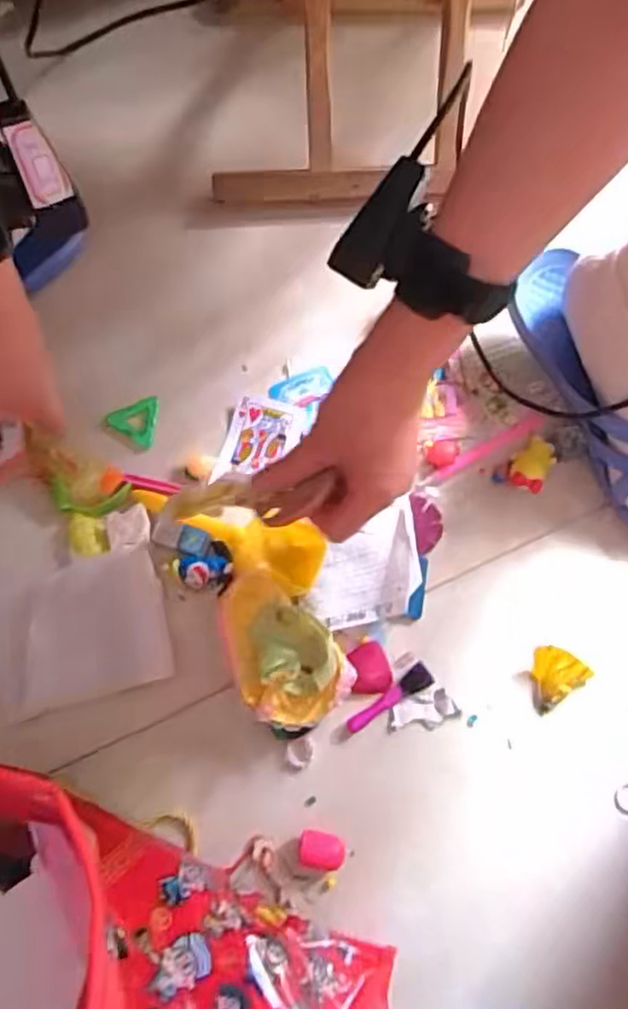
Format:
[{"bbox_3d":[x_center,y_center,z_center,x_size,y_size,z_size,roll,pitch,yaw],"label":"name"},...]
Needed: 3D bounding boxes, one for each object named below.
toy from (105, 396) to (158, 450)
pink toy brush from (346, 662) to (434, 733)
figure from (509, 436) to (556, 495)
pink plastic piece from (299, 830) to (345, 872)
[{"bbox_3d":[-0.150,-0.068,0.553,0.039,0.005,0.046,2,72,1],"label":"toy"},{"bbox_3d":[0.054,0.140,0.485,0.070,0.005,0.016,-33,75,-10],"label":"pink toy brush"},{"bbox_3d":[0.173,-0.033,0.534,0.029,0.019,0.048,33,75,10],"label":"figure"},{"bbox_3d":[0.005,0.234,0.455,0.030,0.014,0.024,11,73,3],"label":"pink plastic piece"}]

